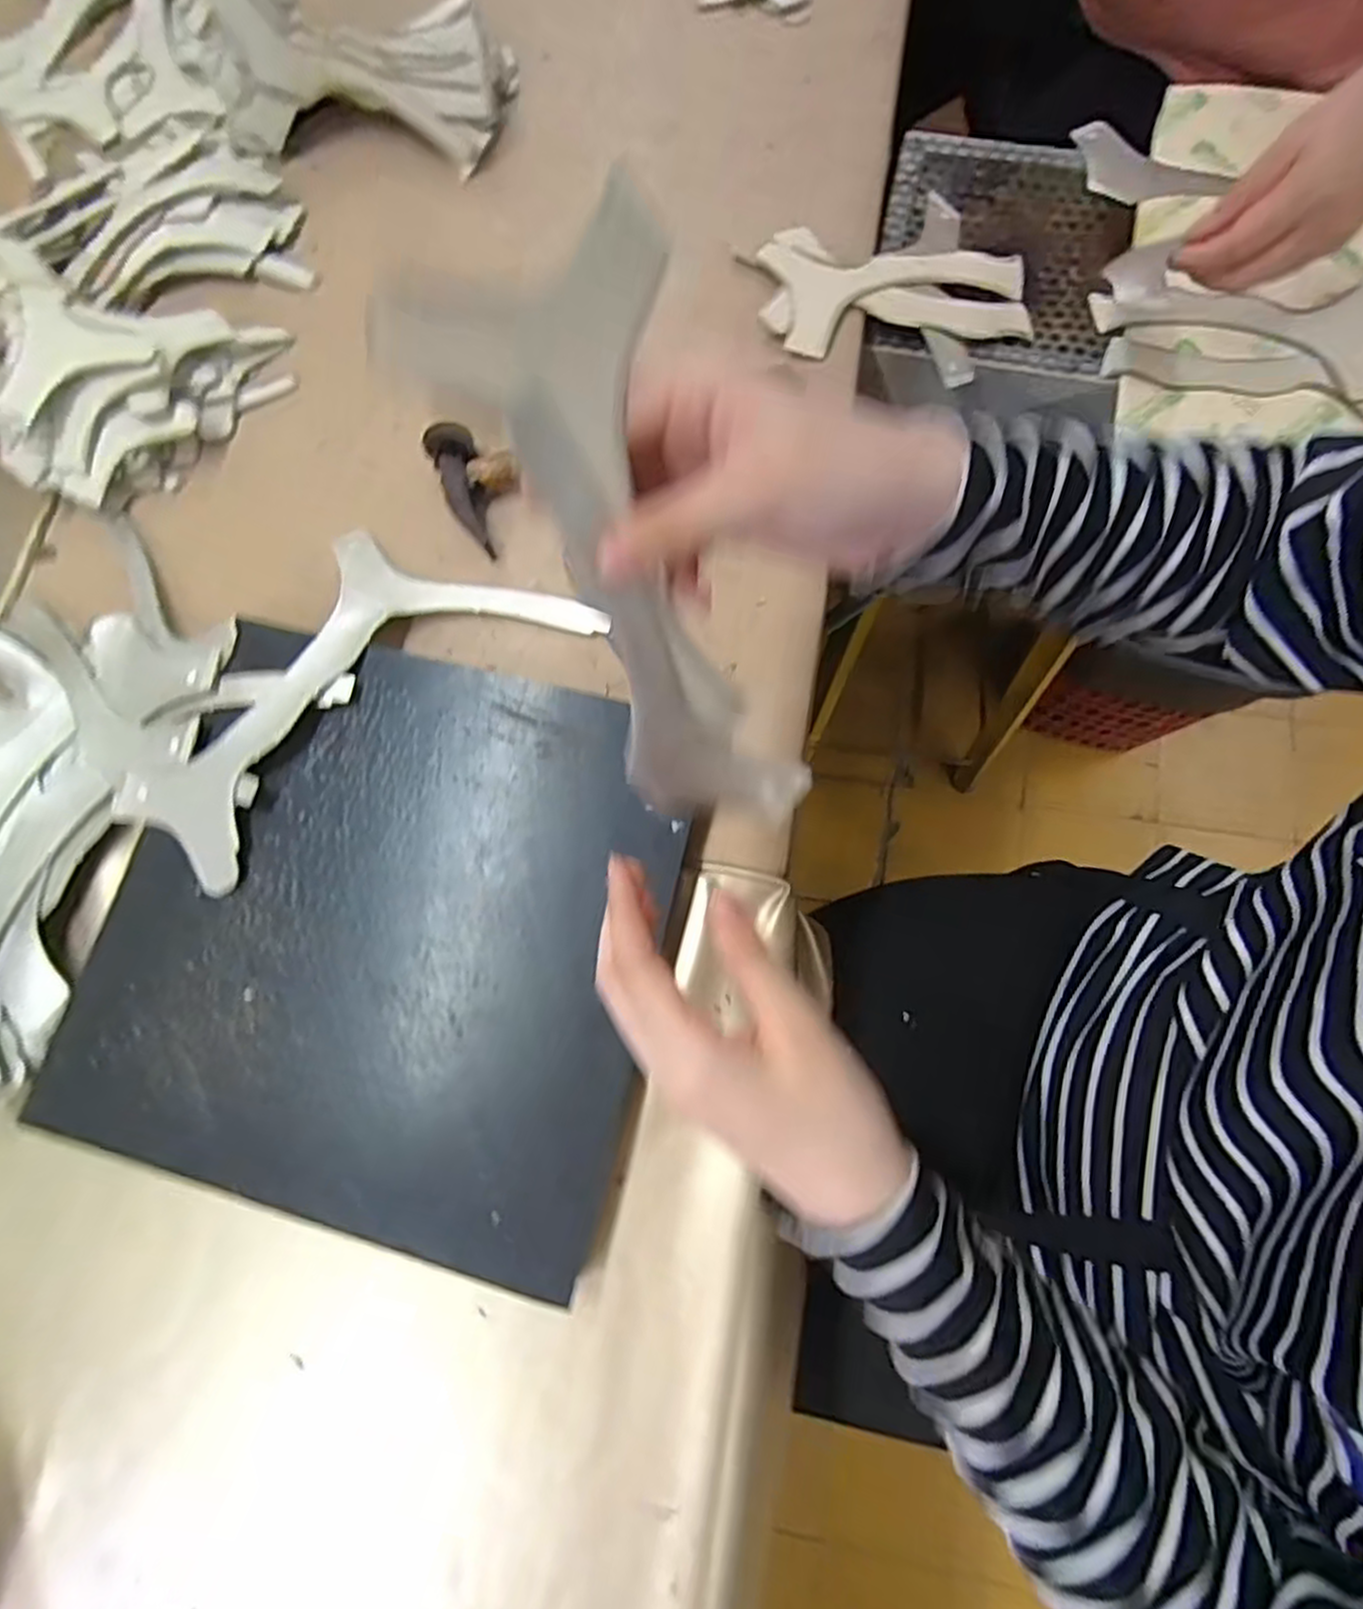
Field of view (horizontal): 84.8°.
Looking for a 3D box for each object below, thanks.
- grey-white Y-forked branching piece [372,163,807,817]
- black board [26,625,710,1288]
[{"bbox_3d":[-0.011,-0.076,0.269,0.085,0.216,0.027,-30,40,-7],"label":"grey-white Y-forked branching piece"},{"bbox_3d":[-0.159,0.060,0.403,0.294,0.012,0.292,14,76,6],"label":"black board"}]

